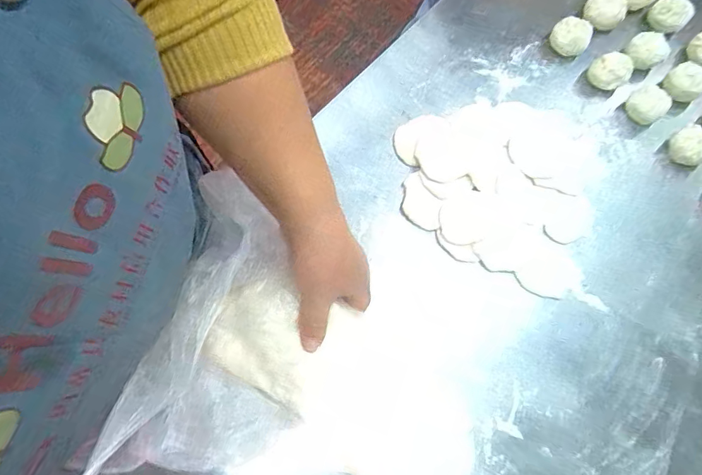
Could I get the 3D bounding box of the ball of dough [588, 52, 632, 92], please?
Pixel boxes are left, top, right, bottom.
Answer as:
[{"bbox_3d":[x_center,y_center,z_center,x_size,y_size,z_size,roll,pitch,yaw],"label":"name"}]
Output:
[{"bbox_3d":[0.275,-0.176,0.478,0.035,0.028,0.038,-38,79,-9],"label":"ball of dough"}]

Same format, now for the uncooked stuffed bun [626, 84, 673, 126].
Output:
[{"bbox_3d":[0.308,-0.137,0.468,0.029,0.032,0.036,-40,79,-9],"label":"uncooked stuffed bun"}]

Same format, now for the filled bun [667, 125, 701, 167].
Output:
[{"bbox_3d":[0.347,-0.091,0.461,0.037,0.035,0.039,-36,79,-9],"label":"filled bun"}]

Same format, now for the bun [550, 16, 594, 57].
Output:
[{"bbox_3d":[0.238,-0.217,0.487,0.039,0.028,0.033,42,79,10],"label":"bun"}]

